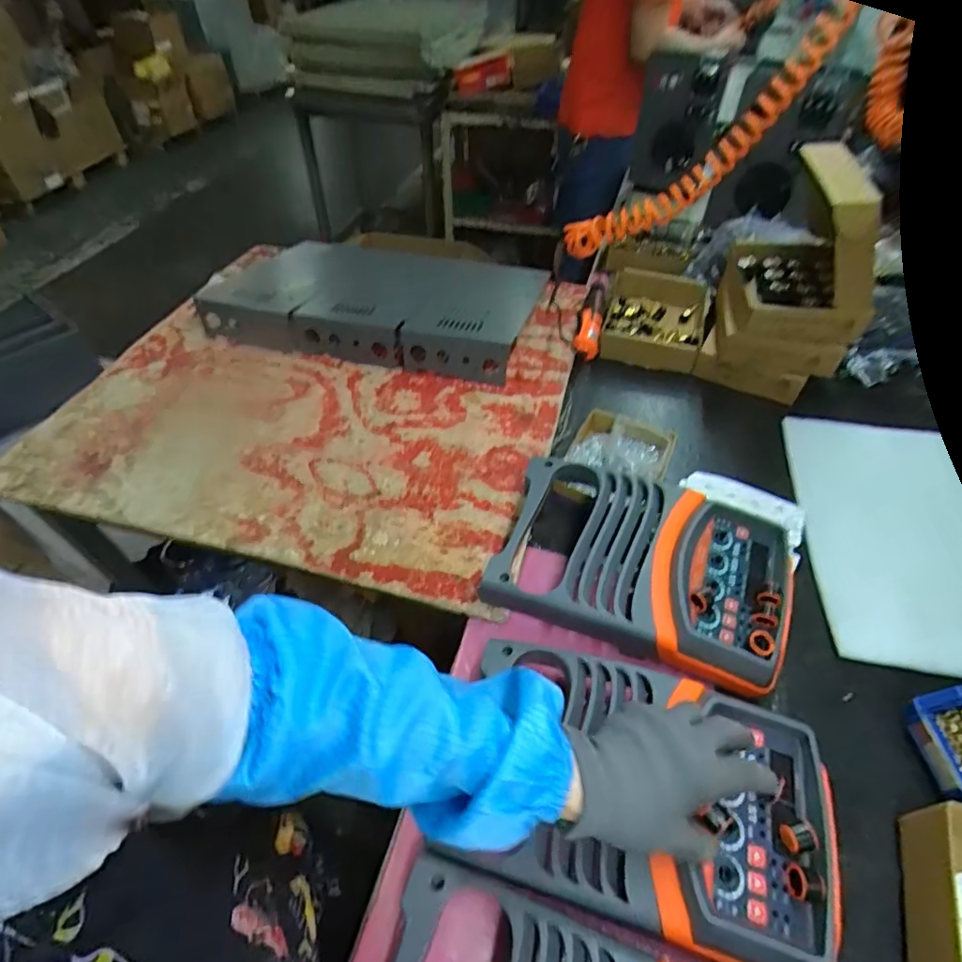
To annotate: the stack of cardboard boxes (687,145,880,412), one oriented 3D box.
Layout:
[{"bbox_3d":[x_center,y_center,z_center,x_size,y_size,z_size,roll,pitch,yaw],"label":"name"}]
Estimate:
[{"bbox_3d":[0.511,-0.327,0.871,0.218,0.319,0.238,22,51,18],"label":"stack of cardboard boxes"}]

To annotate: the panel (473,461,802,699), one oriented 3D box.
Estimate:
[{"bbox_3d":[0.184,0.099,0.623,0.319,0.099,0.201,19,51,16],"label":"panel"}]

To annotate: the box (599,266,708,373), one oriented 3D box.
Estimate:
[{"bbox_3d":[0.338,-0.313,1.041,0.184,0.070,0.241,12,49,10],"label":"box"}]

